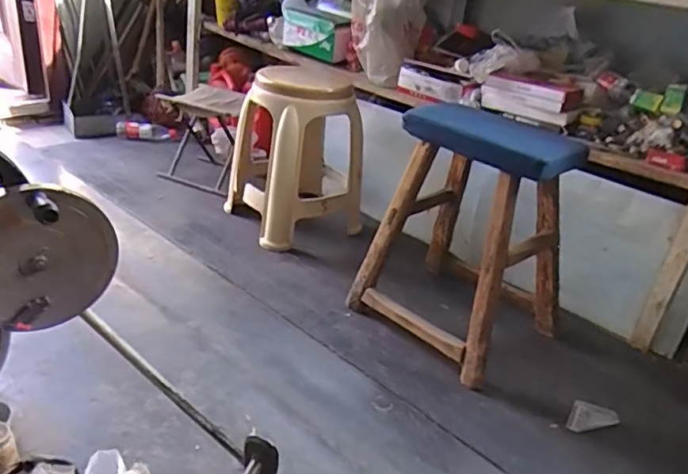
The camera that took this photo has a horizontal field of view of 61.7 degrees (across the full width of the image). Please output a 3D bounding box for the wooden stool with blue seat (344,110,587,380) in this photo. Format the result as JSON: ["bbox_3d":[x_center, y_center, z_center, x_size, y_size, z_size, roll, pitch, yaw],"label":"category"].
[{"bbox_3d":[0.275,-0.004,1.233,0.334,0.460,0.354,-19,41,-38],"label":"wooden stool with blue seat"}]

